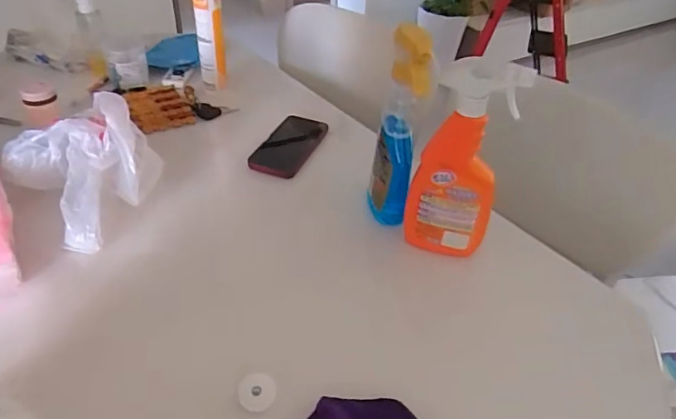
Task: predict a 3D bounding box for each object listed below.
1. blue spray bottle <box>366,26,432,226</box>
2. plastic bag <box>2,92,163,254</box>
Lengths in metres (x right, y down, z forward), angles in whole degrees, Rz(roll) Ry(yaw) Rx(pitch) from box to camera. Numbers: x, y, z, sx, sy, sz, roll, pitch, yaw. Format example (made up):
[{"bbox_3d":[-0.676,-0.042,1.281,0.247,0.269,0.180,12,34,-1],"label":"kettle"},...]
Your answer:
[{"bbox_3d":[0.075,-0.095,0.632,0.049,0.255,0.050,4,39,-1],"label":"blue spray bottle"},{"bbox_3d":[-0.333,-0.072,0.663,0.206,0.112,0.169,32,47,30],"label":"plastic bag"}]

